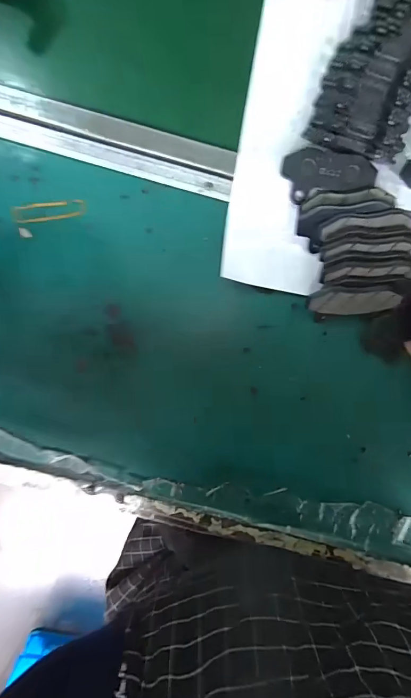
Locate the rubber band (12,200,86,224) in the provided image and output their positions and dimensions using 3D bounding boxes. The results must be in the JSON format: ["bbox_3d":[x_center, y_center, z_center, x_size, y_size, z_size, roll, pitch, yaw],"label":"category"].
[{"bbox_3d":[-0.128,-0.113,0.300,0.057,0.004,0.015,-8,95,-6],"label":"rubber band"}]

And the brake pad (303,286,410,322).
[{"bbox_3d":[0.118,-0.039,0.293,0.073,0.030,0.024,-9,95,0],"label":"brake pad"}]

